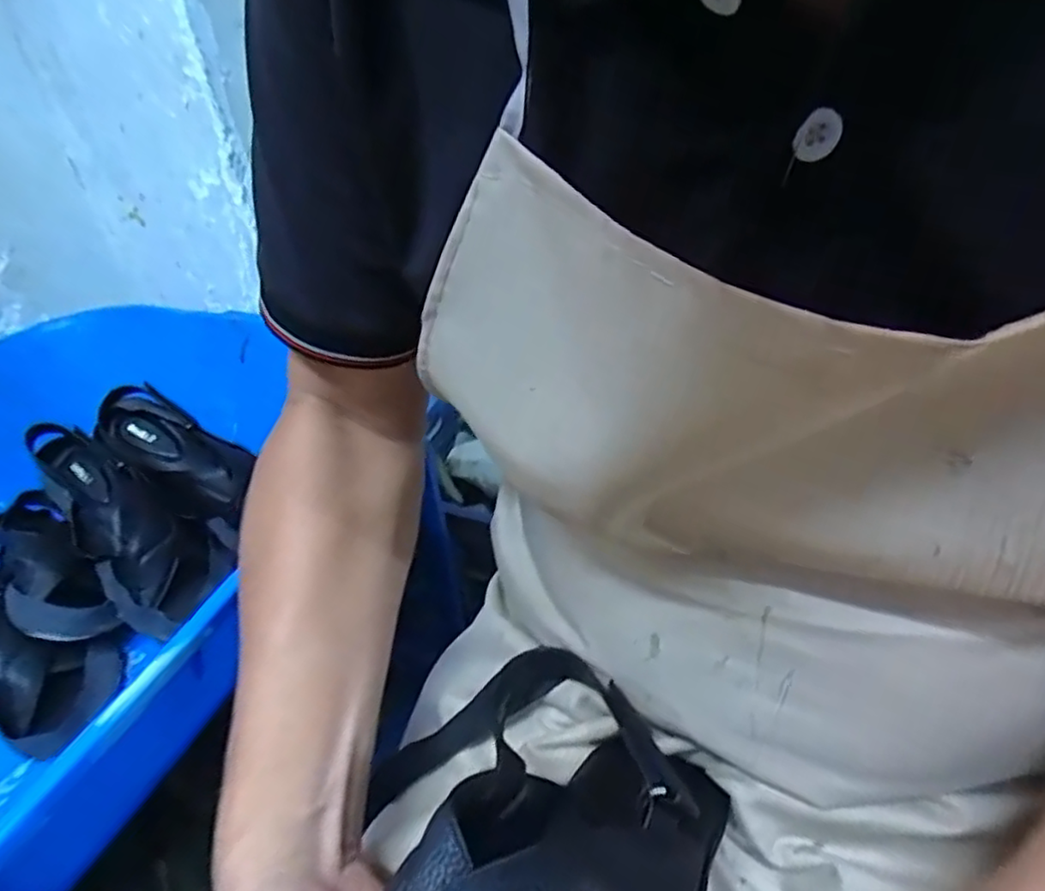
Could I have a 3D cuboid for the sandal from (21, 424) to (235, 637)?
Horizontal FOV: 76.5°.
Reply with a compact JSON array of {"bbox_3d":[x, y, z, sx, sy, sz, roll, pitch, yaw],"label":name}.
[{"bbox_3d":[-0.357,0.070,0.602,0.243,0.066,0.094,37,52,20],"label":"sandal"}]

